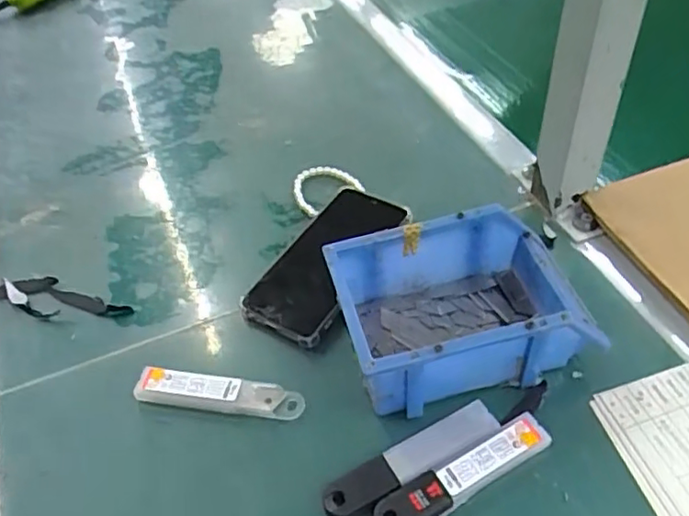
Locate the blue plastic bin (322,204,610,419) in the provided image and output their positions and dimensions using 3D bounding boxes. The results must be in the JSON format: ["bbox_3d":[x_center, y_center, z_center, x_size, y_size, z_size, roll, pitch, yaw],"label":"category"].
[{"bbox_3d":[0.085,0.035,0.463,0.174,0.074,0.114,-14,48,-6],"label":"blue plastic bin"}]

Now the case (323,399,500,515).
[{"bbox_3d":[0.045,0.135,0.418,0.125,0.009,0.027,-25,50,-16],"label":"case"}]

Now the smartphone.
[{"bbox_3d":[-0.013,0.001,0.543,0.078,0.014,0.164,24,55,25],"label":"smartphone"}]

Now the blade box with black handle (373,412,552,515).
[{"bbox_3d":[0.077,0.141,0.408,0.125,0.011,0.025,-25,50,-16],"label":"blade box with black handle"}]

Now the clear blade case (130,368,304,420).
[{"bbox_3d":[-0.093,0.101,0.468,0.124,0.015,0.026,4,49,10],"label":"clear blade case"}]

